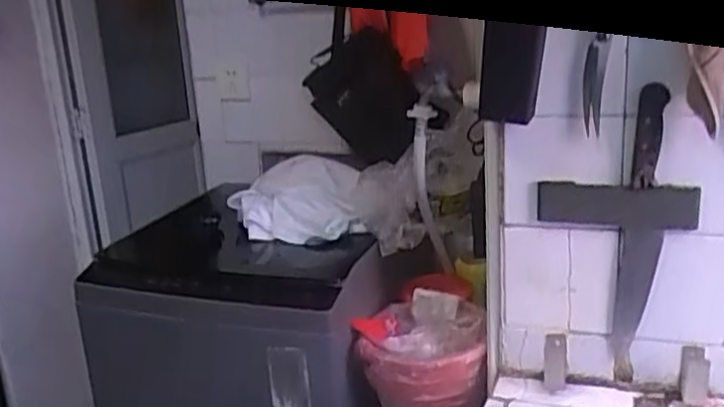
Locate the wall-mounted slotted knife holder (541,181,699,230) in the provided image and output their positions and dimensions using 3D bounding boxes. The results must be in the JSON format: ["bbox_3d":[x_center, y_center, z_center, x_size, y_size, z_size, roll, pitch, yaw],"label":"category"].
[{"bbox_3d":[0.329,0.001,0.925,0.193,0.055,0.024,3,17,23],"label":"wall-mounted slotted knife holder"}]

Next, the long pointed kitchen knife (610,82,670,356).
[{"bbox_3d":[0.353,0.026,0.909,0.051,0.344,0.018,5,18,28],"label":"long pointed kitchen knife"}]

